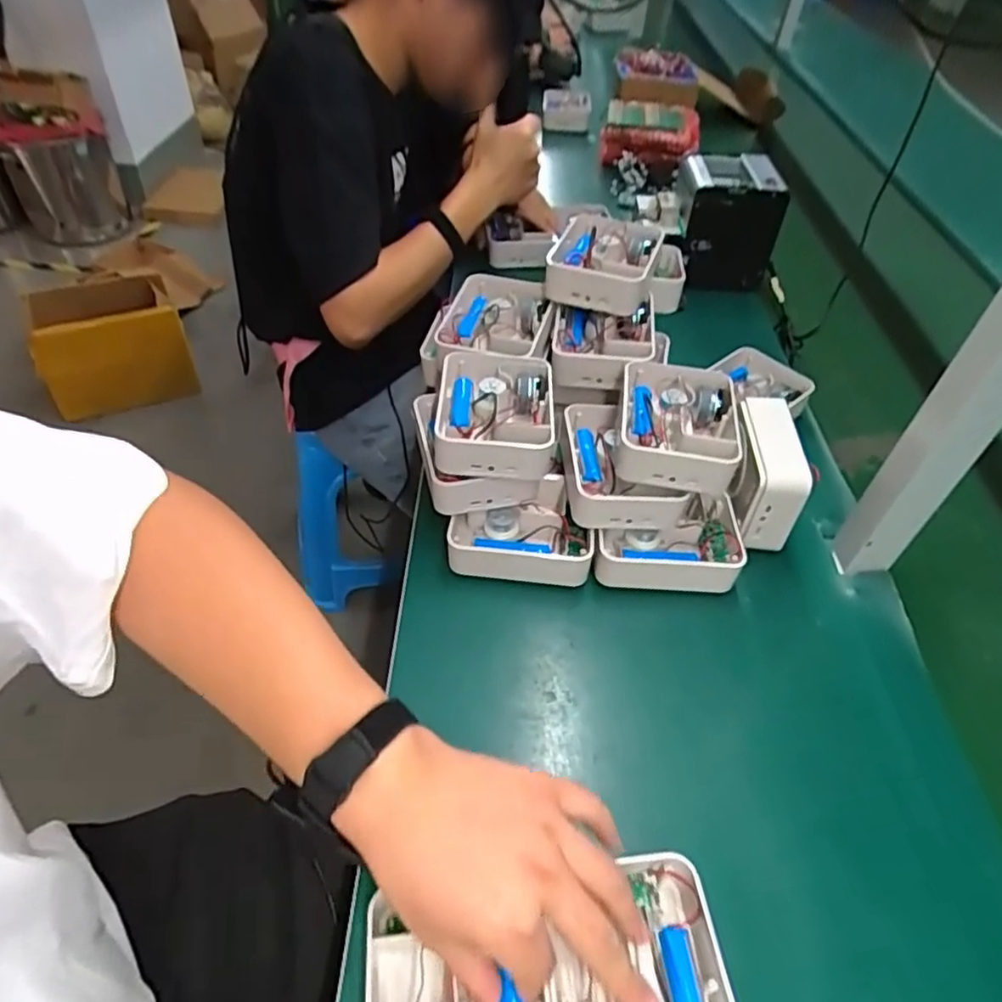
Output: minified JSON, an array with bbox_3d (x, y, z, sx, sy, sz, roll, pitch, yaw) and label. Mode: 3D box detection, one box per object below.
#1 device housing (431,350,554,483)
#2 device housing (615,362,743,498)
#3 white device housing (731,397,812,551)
[{"bbox_3d":[-0.005,-0.081,0.601,0.100,0.041,0.130,2,46,-2],"label":"device housing"},{"bbox_3d":[0.157,-0.071,0.603,0.103,0.041,0.135,10,47,6],"label":"device housing"},{"bbox_3d":[0.245,-0.026,0.640,0.049,0.104,0.117,4,46,0],"label":"white device housing"}]

